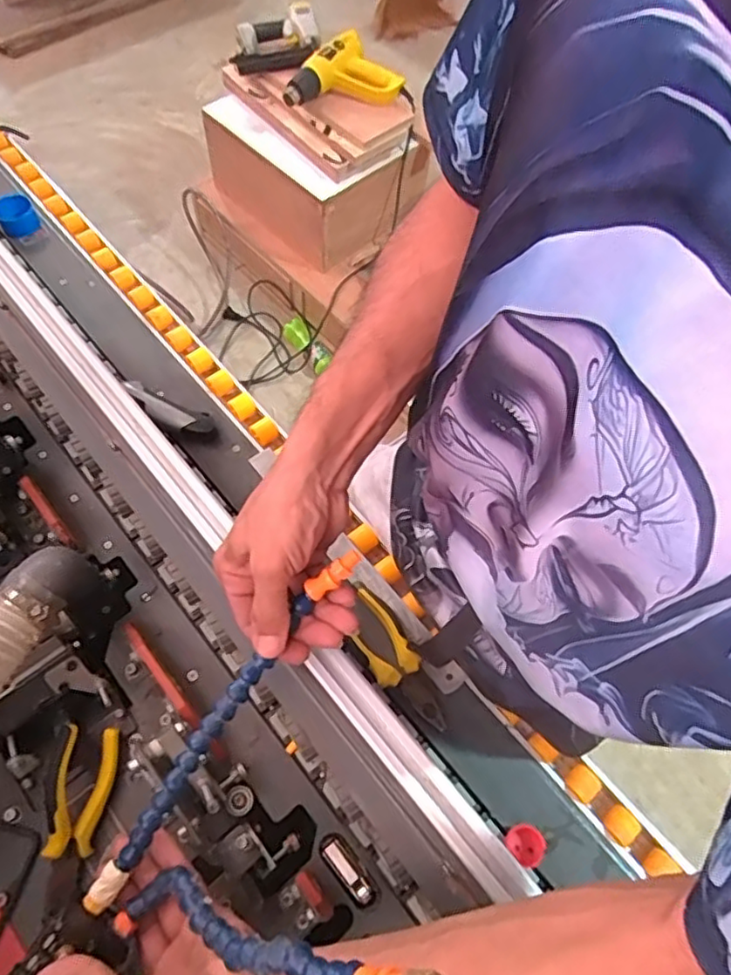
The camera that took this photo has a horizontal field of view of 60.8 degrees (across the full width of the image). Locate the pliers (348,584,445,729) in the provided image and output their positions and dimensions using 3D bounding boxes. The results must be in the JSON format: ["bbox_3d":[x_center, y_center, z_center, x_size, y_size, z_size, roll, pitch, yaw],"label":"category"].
[{"bbox_3d":[0.025,0.164,0.599,0.045,0.022,0.149,-27,68,-17],"label":"pliers"}]

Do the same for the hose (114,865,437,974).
[{"bbox_3d":[-0.062,0.236,0.326,0.019,0.289,0.030,24,56,-34],"label":"hose"}]

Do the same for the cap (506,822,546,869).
[{"bbox_3d":[0.139,0.307,0.537,0.031,0.009,0.032,2,63,-3],"label":"cap"}]

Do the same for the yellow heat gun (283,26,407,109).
[{"bbox_3d":[-0.062,-1.006,1.501,0.293,0.087,0.140,-13,64,-10],"label":"yellow heat gun"}]

